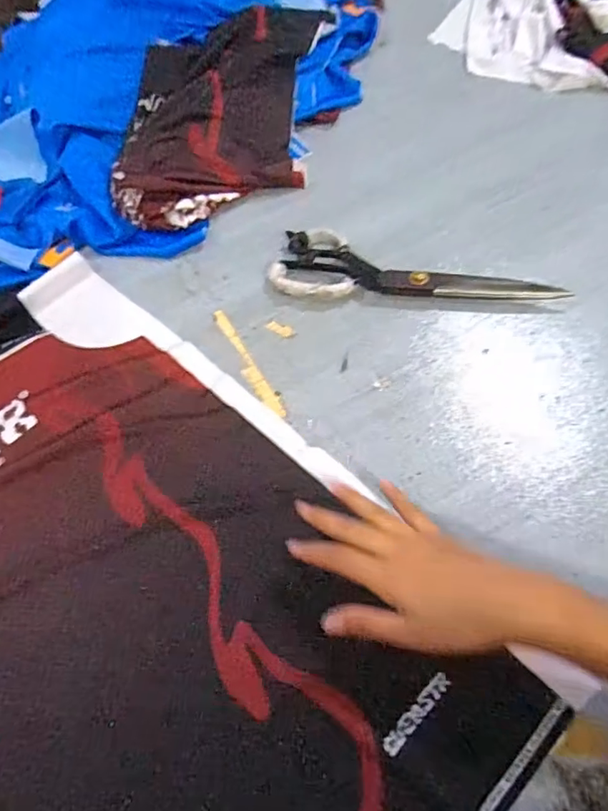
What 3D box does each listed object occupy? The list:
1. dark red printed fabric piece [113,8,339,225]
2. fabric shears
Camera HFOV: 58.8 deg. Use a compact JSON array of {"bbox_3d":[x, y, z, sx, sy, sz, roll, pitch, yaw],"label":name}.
[{"bbox_3d":[-0.095,-0.372,0.668,0.198,0.082,0.374,3,61,5],"label":"dark red printed fabric piece"},{"bbox_3d":[0.108,-0.125,0.541,0.278,0.023,0.083,13,62,11],"label":"fabric shears"}]

